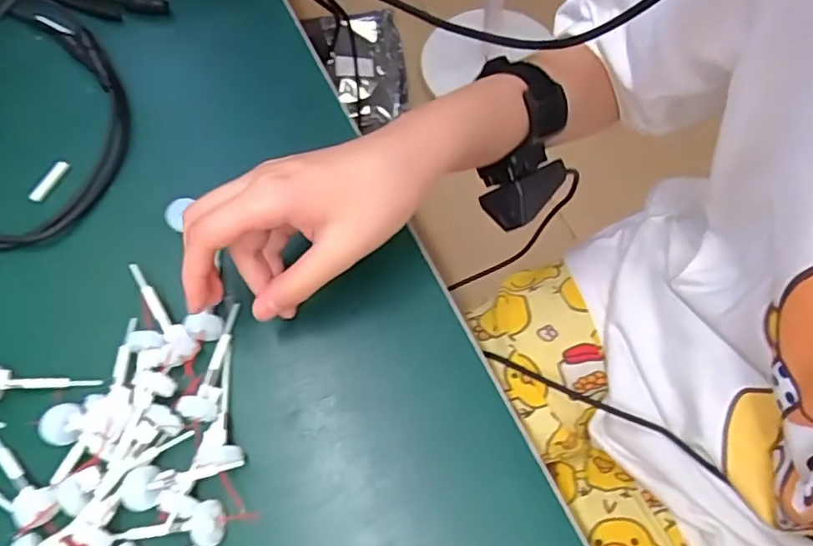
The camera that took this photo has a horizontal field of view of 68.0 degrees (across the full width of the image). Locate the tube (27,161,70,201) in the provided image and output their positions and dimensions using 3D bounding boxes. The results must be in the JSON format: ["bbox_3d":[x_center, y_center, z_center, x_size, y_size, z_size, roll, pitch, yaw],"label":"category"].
[{"bbox_3d":[-0.229,-0.059,0.387,0.006,0.008,0.032,31,71,15],"label":"tube"}]

